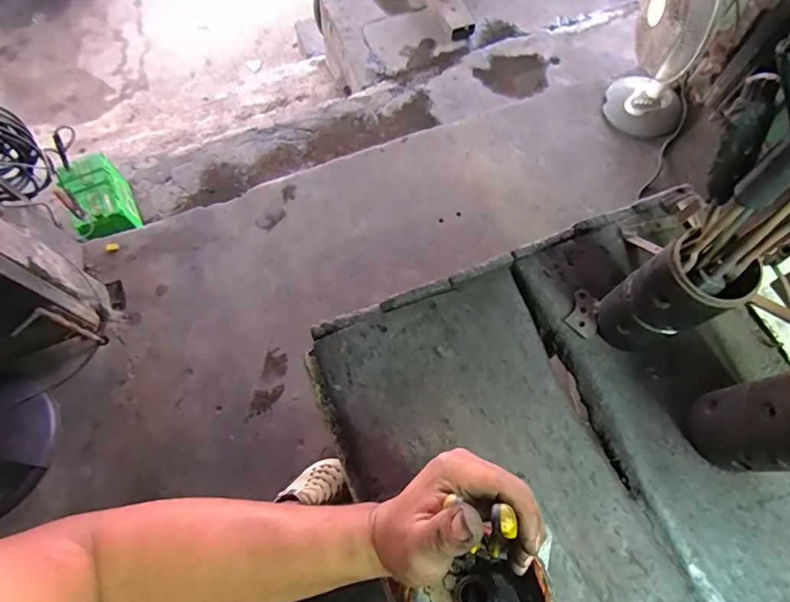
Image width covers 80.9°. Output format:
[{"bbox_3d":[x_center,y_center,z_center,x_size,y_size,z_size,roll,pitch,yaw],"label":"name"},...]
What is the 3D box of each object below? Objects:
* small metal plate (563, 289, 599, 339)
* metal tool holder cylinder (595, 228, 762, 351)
[{"bbox_3d":[0.239,0.015,0.583,0.037,0.004,0.057,22,75,22],"label":"small metal plate"},{"bbox_3d":[0.284,0.001,0.496,0.063,0.172,0.079,-34,72,-13],"label":"metal tool holder cylinder"}]

